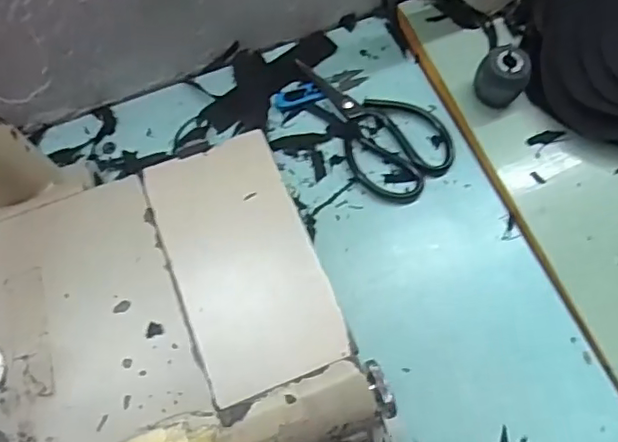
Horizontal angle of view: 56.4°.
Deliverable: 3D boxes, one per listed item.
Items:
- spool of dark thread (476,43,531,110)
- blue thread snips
[{"bbox_3d":[0.186,-0.137,0.561,0.047,0.057,0.039,24,70,10],"label":"spool of dark thread"},{"bbox_3d":[0.013,-0.138,0.599,0.100,0.006,0.023,-24,70,-8],"label":"blue thread snips"}]

